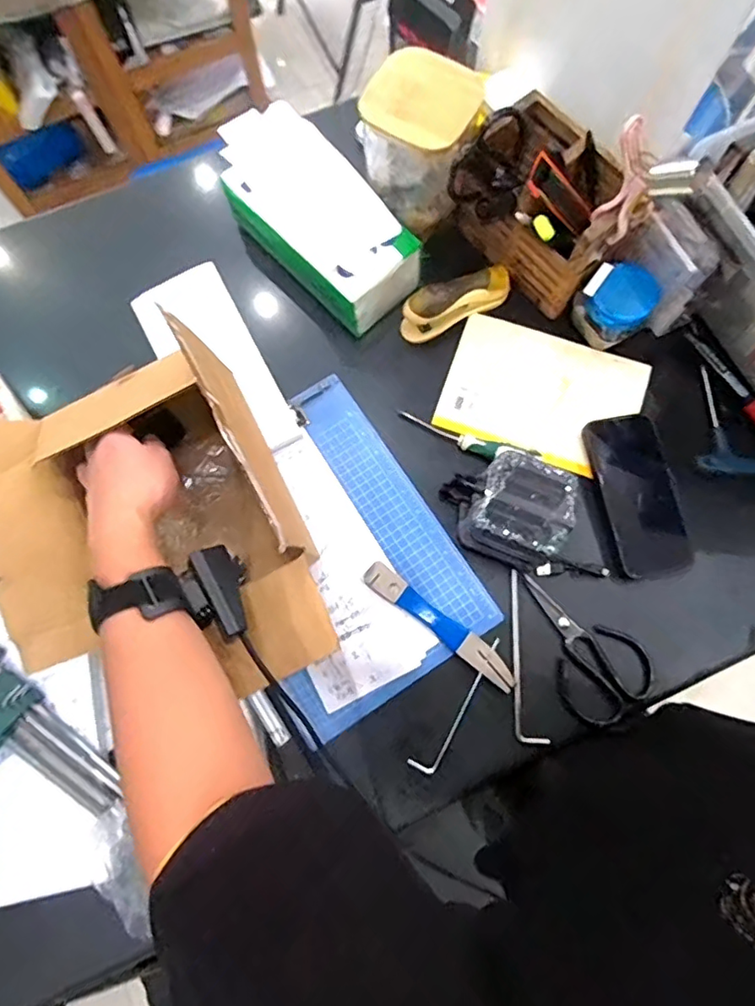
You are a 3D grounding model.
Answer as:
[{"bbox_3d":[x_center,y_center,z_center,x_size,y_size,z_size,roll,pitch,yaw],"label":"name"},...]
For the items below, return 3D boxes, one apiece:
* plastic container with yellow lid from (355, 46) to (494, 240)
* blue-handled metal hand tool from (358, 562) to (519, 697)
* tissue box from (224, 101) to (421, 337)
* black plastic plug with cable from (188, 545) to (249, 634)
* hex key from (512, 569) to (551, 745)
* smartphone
[{"bbox_3d":[0.047,-0.360,0.560,0.112,0.130,0.092,17,77,5],"label":"plastic container with yellow lid"},{"bbox_3d":[0.061,0.118,0.550,0.173,0.008,0.026,36,80,9],"label":"blue-handled metal hand tool"},{"bbox_3d":[-0.065,-0.305,0.606,0.106,0.070,0.238,-41,79,-8],"label":"tissue box"},{"bbox_3d":[-0.111,0.063,0.421,0.027,0.026,0.066,-29,78,-6],"label":"black plastic plug with cable"},{"bbox_3d":[0.135,0.148,0.543,0.029,0.005,0.161,-8,76,-1],"label":"hex key"},{"bbox_3d":[0.267,-0.008,0.572,0.074,0.007,0.164,-15,85,-3],"label":"smartphone"}]

